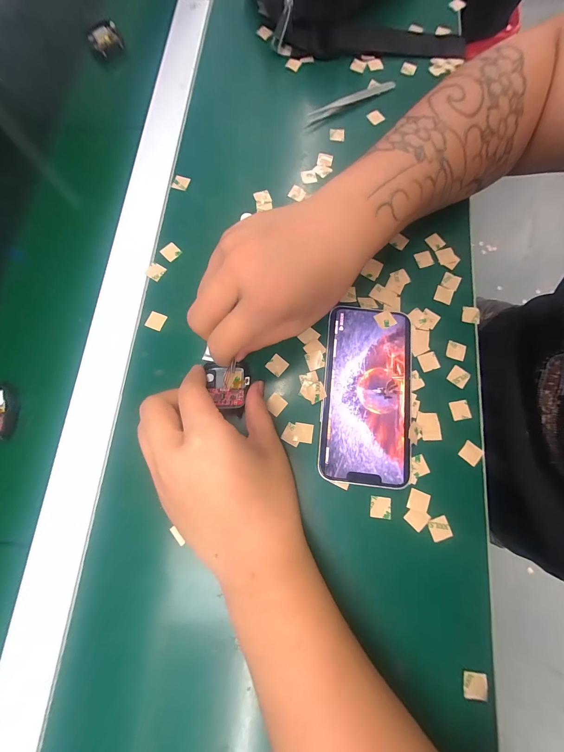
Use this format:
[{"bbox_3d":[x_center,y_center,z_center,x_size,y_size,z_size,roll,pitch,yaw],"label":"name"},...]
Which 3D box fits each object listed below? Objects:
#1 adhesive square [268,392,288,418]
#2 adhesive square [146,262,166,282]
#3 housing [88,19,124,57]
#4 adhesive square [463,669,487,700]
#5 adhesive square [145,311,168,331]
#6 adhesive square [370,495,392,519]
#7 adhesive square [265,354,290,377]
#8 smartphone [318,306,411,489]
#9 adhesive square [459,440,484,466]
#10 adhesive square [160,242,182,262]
[{"bbox_3d":[-0.005,0.023,0.242,0.015,0.004,0.015,39,79,8],"label":"adhesive square"},{"bbox_3d":[-0.117,-0.097,0.269,0.016,0.004,0.015,27,78,6],"label":"adhesive square"},{"bbox_3d":[-0.207,-0.396,0.343,0.034,0.009,0.044,-29,78,-7],"label":"housing"},{"bbox_3d":[0.132,0.211,0.198,0.015,0.004,0.015,12,77,3],"label":"adhesive square"},{"bbox_3d":[-0.111,-0.049,0.257,0.015,0.004,0.015,20,77,4],"label":"adhesive square"},{"bbox_3d":[0.076,0.101,0.225,0.015,0.004,0.016,5,76,5],"label":"adhesive square"},{"bbox_3d":[-0.004,-0.010,0.248,0.015,0.004,0.015,40,80,9],"label":"adhesive square"},{"bbox_3d":[0.069,0.012,0.241,0.070,0.010,0.142,6,77,1],"label":"smartphone"},{"bbox_3d":[0.152,0.062,0.233,0.014,0.004,0.015,37,79,8],"label":"adhesive square"},{"bbox_3d":[-0.104,-0.116,0.275,0.015,0.004,0.015,43,80,9],"label":"adhesive square"}]

